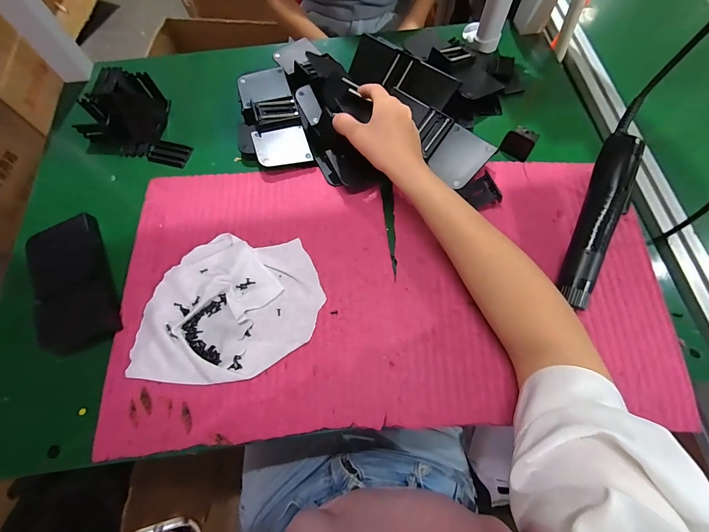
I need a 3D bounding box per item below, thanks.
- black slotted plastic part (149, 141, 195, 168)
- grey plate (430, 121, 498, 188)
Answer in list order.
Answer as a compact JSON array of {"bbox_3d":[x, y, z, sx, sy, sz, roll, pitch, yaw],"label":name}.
[{"bbox_3d":[-0.269,-0.163,0.469,0.059,0.007,0.038,16,70,7],"label":"black slotted plastic part"},{"bbox_3d":[0.136,-0.140,0.418,0.063,0.004,0.069,39,97,12],"label":"grey plate"}]

